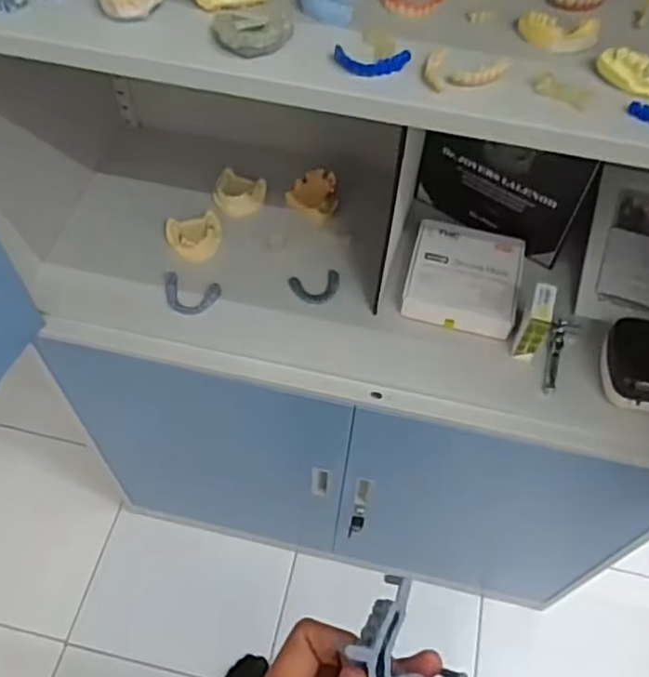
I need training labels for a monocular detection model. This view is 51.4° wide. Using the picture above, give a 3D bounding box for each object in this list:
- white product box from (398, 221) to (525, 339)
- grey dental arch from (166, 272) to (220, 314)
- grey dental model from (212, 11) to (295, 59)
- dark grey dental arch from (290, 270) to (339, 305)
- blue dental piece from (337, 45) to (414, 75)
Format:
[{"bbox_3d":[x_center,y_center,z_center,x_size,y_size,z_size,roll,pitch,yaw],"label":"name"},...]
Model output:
[{"bbox_3d":[0.182,-0.080,0.884,0.144,0.033,0.145,13,57,6],"label":"white product box"},{"bbox_3d":[-0.176,-0.056,0.876,0.074,0.020,0.047,16,58,8],"label":"grey dental arch"},{"bbox_3d":[-0.054,-0.236,0.515,0.057,0.014,0.051,-18,60,-13],"label":"grey dental model"},{"bbox_3d":[-0.010,-0.066,0.889,0.065,0.014,0.040,-11,58,-10],"label":"dark grey dental arch"},{"bbox_3d":[0.035,-0.207,0.506,0.056,0.014,0.019,6,57,2],"label":"blue dental piece"}]

